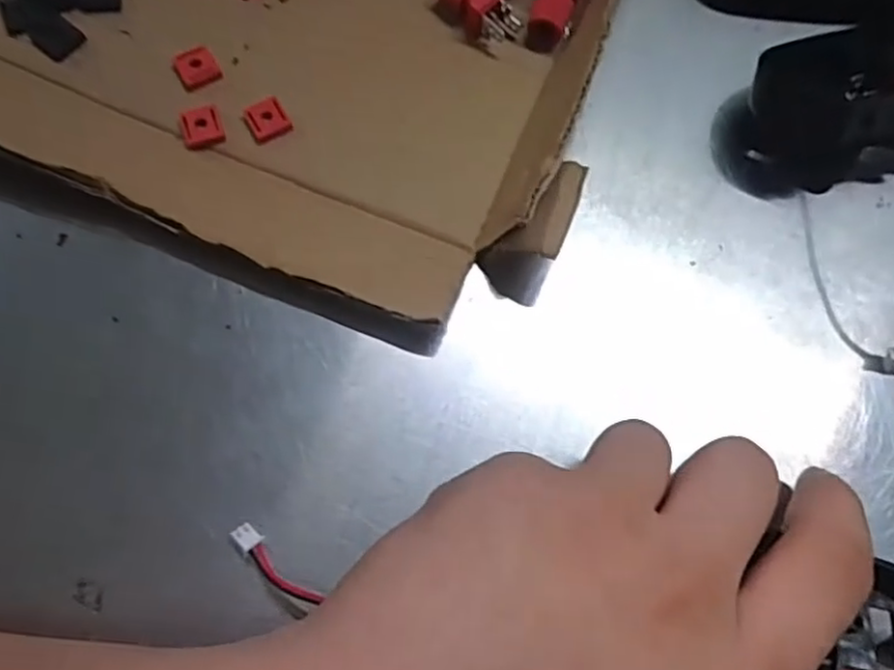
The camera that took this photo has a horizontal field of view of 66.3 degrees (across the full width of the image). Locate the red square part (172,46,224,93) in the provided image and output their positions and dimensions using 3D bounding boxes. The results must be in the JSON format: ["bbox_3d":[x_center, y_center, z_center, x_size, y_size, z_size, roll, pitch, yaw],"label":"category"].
[{"bbox_3d":[-0.088,-0.094,0.240,0.014,0.004,0.013,-29,76,-9],"label":"red square part"}]

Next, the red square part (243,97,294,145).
[{"bbox_3d":[-0.062,-0.074,0.237,0.014,0.004,0.014,-33,76,-10],"label":"red square part"}]

